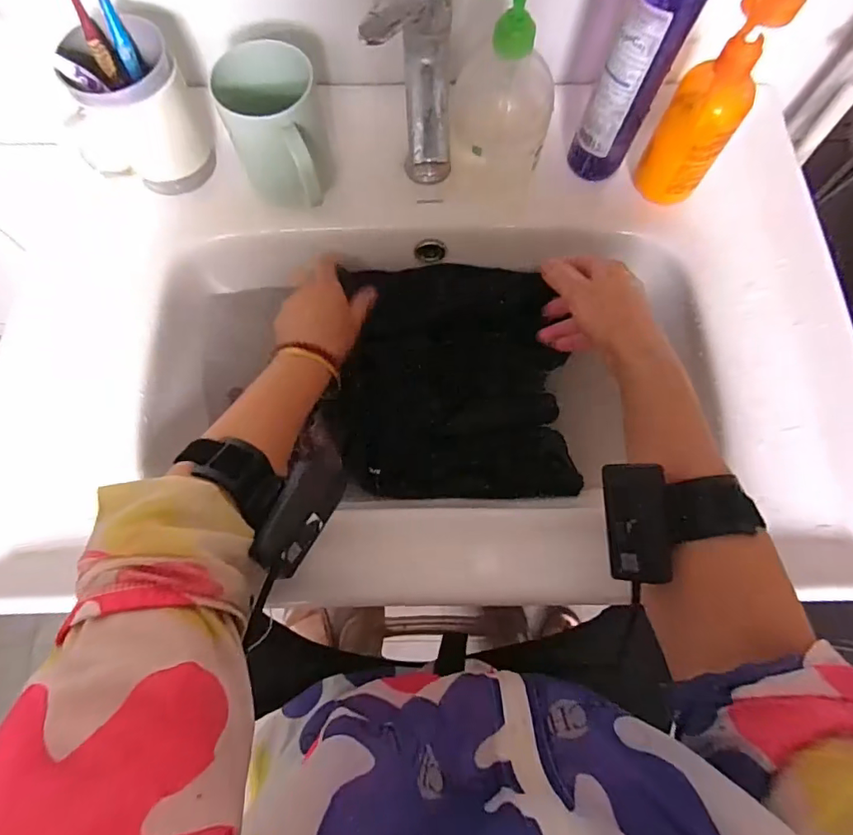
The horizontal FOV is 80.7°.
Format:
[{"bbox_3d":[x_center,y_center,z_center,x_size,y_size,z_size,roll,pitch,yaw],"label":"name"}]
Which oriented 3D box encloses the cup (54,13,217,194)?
[{"bbox_3d":[-0.244,-0.254,0.430,0.094,0.107,0.094,0,72,-1],"label":"cup"}]

